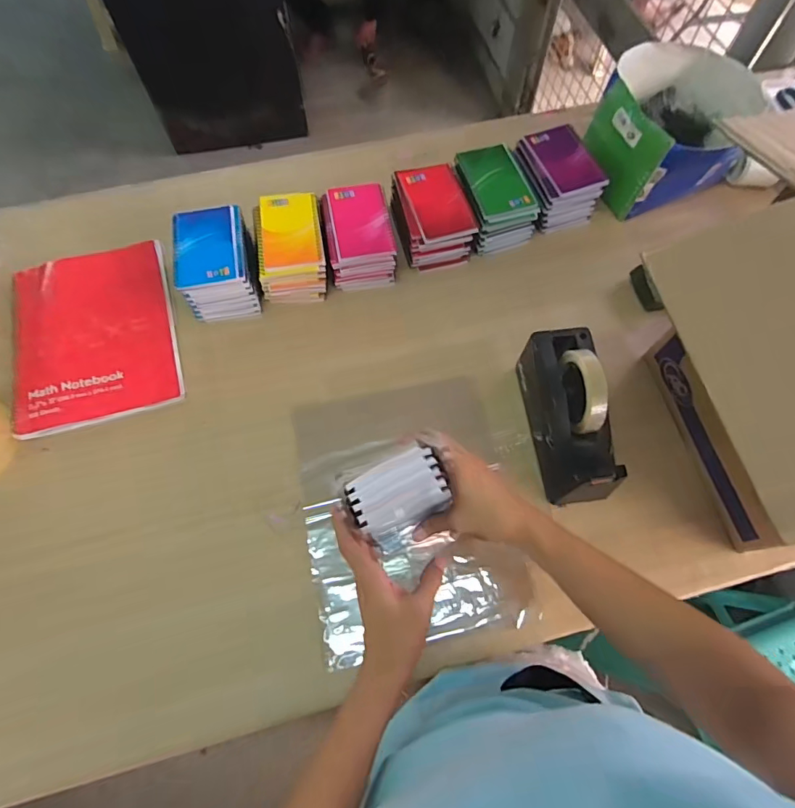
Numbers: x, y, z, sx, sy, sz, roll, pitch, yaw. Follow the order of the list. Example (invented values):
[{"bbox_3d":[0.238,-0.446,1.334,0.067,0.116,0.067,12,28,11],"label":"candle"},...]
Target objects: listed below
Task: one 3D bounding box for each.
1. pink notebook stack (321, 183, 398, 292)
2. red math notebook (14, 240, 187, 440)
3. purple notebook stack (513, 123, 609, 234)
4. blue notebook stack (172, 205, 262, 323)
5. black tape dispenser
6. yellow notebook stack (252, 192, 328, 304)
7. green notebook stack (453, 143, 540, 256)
[{"bbox_3d":[-0.058,-0.249,0.706,0.094,0.072,0.133,-8,67,-4],"label":"pink notebook stack"},{"bbox_3d":[-0.430,-0.104,0.669,0.217,0.011,0.278,-15,68,-7],"label":"red math notebook"},{"bbox_3d":[0.245,-0.358,0.751,0.107,0.074,0.143,-19,69,-8],"label":"purple notebook stack"},{"bbox_3d":[-0.255,-0.201,0.680,0.099,0.079,0.136,-12,68,-5],"label":"blue notebook stack"},{"bbox_3d":[0.210,0.009,0.570,0.078,0.123,0.198,-7,67,-4],"label":"black tape dispenser"},{"bbox_3d":[-0.155,-0.229,0.694,0.097,0.075,0.143,-7,67,-3],"label":"yellow notebook stack"},{"bbox_3d":[0.149,-0.317,0.730,0.107,0.075,0.136,-16,68,-7],"label":"green notebook stack"}]

